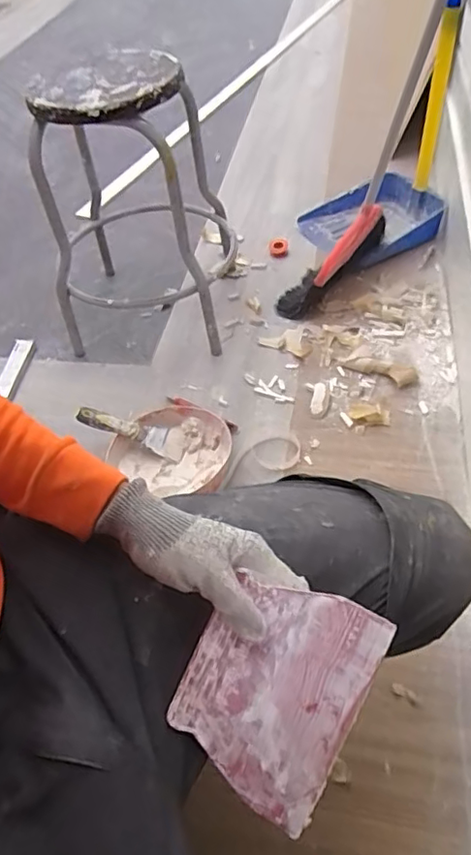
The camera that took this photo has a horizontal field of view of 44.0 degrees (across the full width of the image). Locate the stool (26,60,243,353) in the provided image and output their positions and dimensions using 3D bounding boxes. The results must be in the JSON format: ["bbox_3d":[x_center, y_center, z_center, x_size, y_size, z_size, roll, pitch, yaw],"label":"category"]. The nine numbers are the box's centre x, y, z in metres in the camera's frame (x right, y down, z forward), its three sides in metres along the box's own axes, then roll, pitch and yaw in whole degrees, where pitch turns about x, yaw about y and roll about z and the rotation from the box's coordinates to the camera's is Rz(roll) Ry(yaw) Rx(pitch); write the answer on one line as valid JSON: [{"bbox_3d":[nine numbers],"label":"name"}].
[{"bbox_3d":[-0.199,-0.432,1.152,0.353,0.490,0.342,0,48,7],"label":"stool"}]

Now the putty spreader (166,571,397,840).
[{"bbox_3d":[0.027,0.198,0.445,0.127,0.004,0.166,24,92,18],"label":"putty spreader"}]

